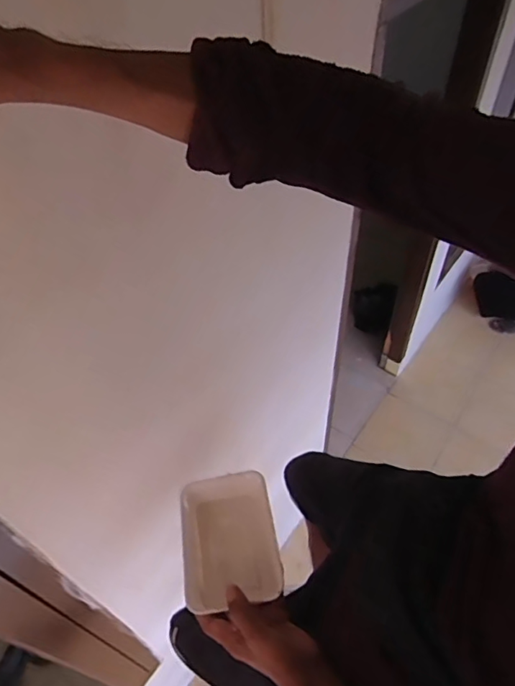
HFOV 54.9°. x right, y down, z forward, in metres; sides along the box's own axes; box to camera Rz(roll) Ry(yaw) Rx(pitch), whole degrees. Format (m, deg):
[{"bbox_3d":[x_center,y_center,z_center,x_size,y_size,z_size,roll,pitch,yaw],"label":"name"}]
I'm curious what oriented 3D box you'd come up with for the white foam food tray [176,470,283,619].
[{"bbox_3d":[-0.037,0.253,0.638,0.117,0.037,0.160,-10,50,-6],"label":"white foam food tray"}]

